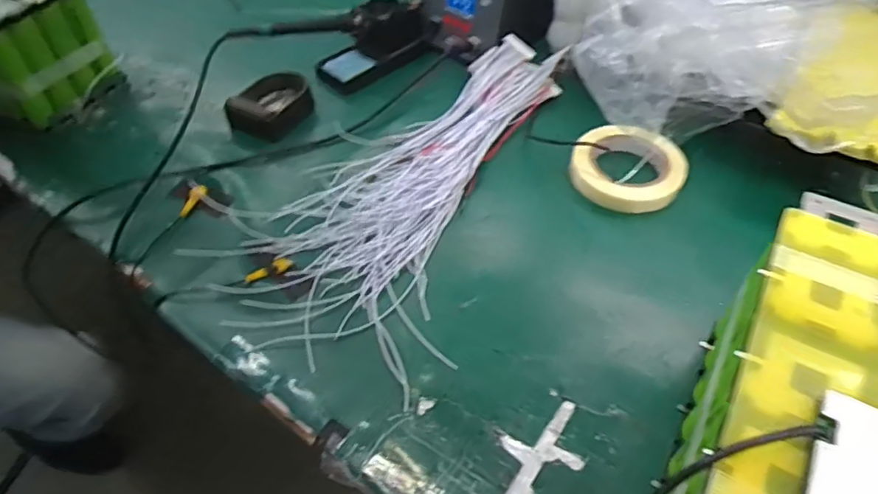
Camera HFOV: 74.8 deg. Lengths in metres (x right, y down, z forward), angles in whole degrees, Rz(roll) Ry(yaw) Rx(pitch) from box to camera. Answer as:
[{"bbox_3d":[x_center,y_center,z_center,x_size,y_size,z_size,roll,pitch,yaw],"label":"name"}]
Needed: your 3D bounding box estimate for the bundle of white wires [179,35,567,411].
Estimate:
[{"bbox_3d":[-0.044,-0.085,0.630,0.240,0.033,0.475,15,53,15],"label":"bundle of white wires"}]

